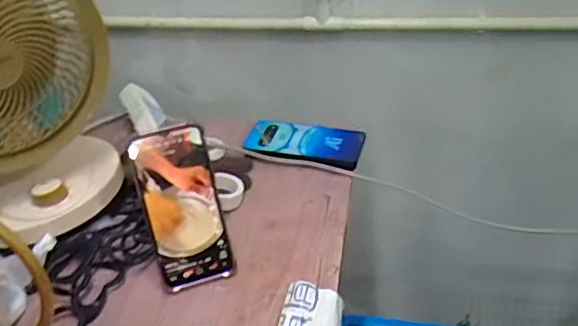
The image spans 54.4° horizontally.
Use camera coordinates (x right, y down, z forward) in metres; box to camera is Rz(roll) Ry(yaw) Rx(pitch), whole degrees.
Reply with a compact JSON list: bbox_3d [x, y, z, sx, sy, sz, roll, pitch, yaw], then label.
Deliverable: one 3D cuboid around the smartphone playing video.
[{"bbox_3d":[-0.107,0.048,0.573,0.075,0.164,0.006,-16,13,-14],"label":"smartphone playing video"}]

